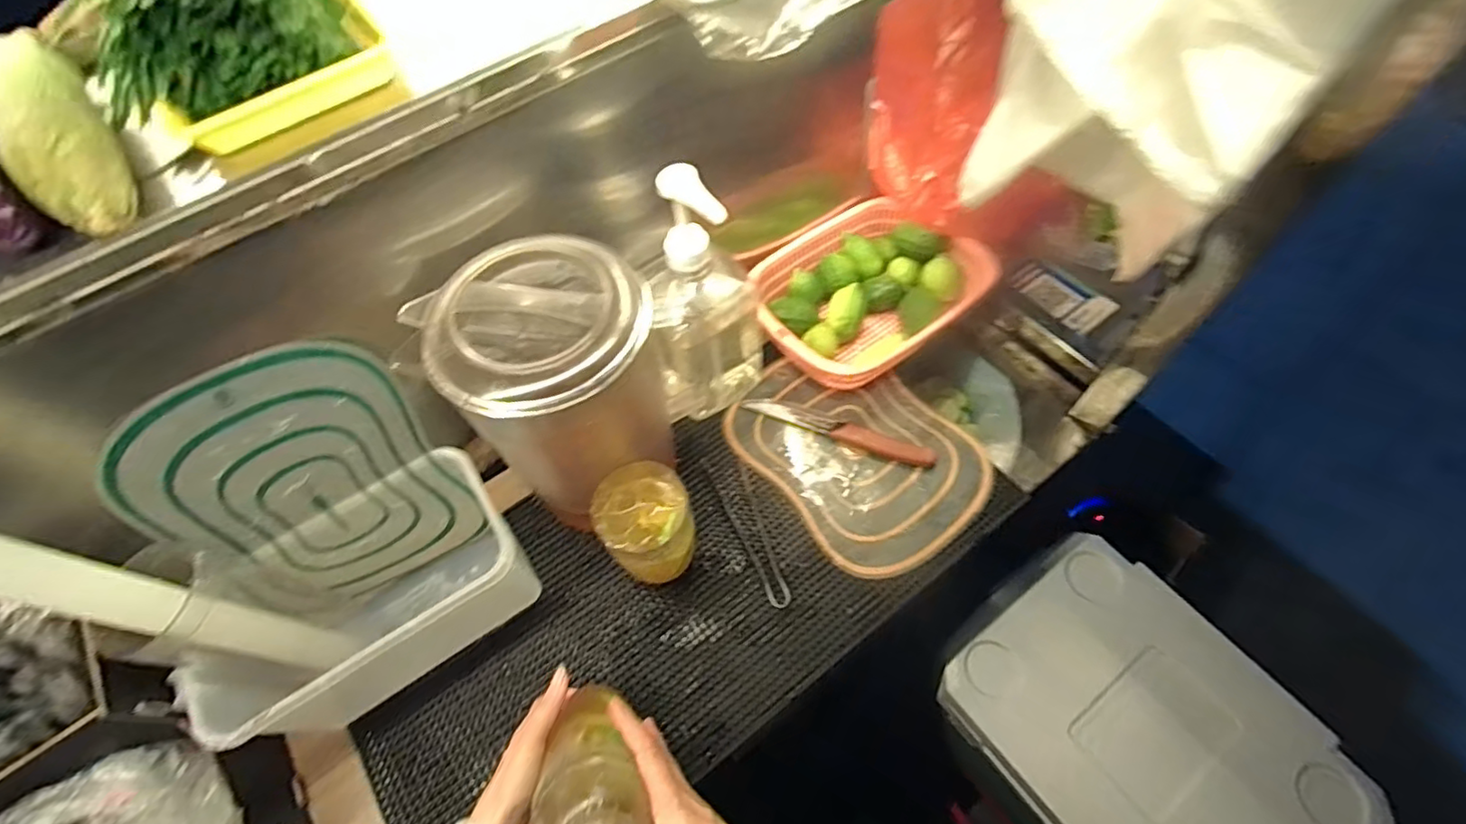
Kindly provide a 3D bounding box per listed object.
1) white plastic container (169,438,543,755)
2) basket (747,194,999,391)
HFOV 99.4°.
[{"bbox_3d":[-0.329,0.174,0.573,0.266,0.163,0.141,-31,64,-15],"label":"white plastic container"},{"bbox_3d":[0.159,-0.143,0.773,0.271,0.072,0.202,-38,66,-18],"label":"basket"}]

